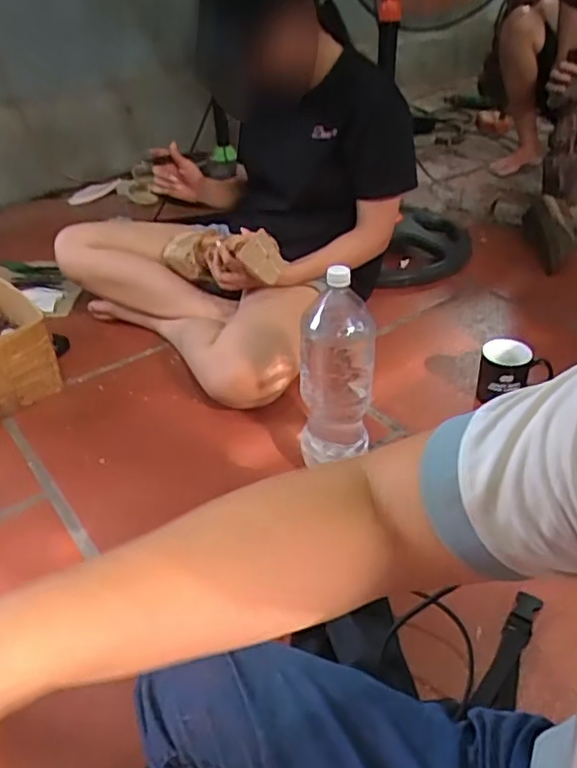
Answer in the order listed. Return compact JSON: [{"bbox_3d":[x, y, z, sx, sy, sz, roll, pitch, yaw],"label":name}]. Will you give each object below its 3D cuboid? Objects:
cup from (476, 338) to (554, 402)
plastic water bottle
[{"bbox_3d":[0.384,-0.017,1.074,0.104,0.111,0.088,-20,38,-21],"label":"cup"},{"bbox_3d":[0.068,-0.006,0.879,0.103,0.309,0.084,-1,35,4],"label":"plastic water bottle"}]

